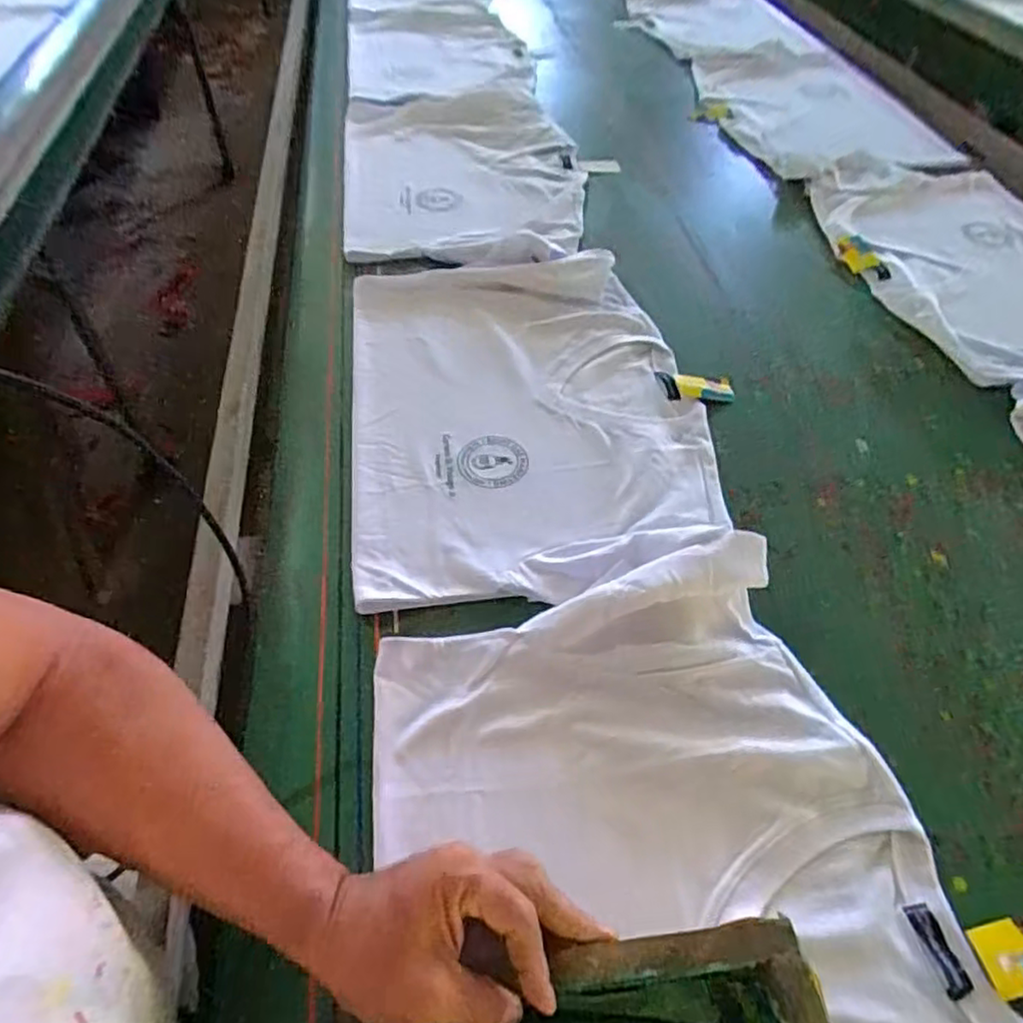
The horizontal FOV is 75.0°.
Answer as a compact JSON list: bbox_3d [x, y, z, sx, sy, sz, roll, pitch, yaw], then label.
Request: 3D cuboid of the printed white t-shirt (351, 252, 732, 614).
[{"bbox_3d":[0.011,-0.124,0.752,0.377,0.040,0.509,-7,51,-6],"label":"printed white t-shirt"}]

